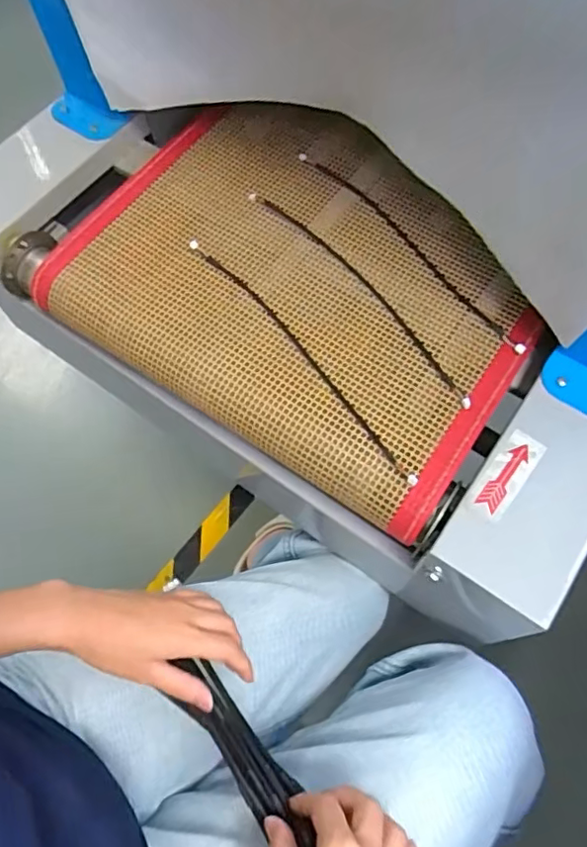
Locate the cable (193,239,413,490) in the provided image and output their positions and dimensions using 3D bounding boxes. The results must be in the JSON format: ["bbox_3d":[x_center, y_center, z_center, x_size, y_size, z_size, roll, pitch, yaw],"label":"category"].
[{"bbox_3d":[0.004,-0.059,0.458,0.018,0.008,0.279,-36,70,-15],"label":"cable"}]

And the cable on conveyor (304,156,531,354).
[{"bbox_3d":[0.102,-0.158,0.506,0.023,0.012,0.277,-35,70,-15],"label":"cable on conveyor"}]

